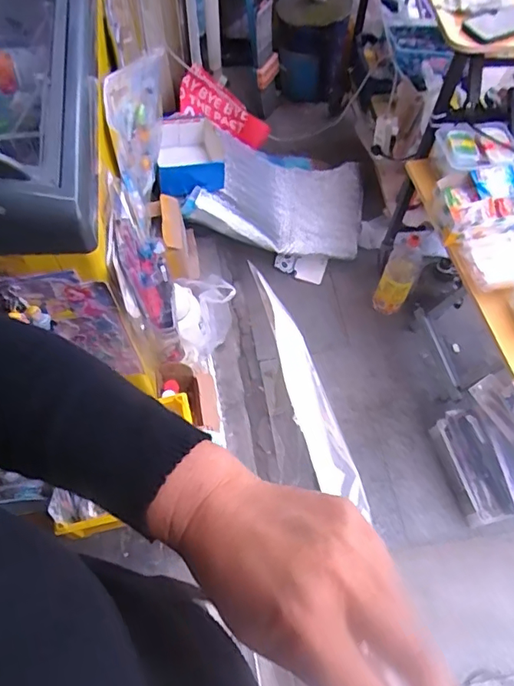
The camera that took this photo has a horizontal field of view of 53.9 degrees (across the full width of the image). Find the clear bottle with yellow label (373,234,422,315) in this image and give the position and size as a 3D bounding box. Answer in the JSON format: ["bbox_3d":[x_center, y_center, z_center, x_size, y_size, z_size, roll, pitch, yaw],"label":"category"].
[{"bbox_3d":[0.412,-0.186,1.490,0.087,0.274,0.095,1,61,-1],"label":"clear bottle with yellow label"}]

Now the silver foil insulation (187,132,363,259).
[{"bbox_3d":[0.084,-0.506,1.705,0.554,0.205,0.464,6,61,2],"label":"silver foil insulation"}]

